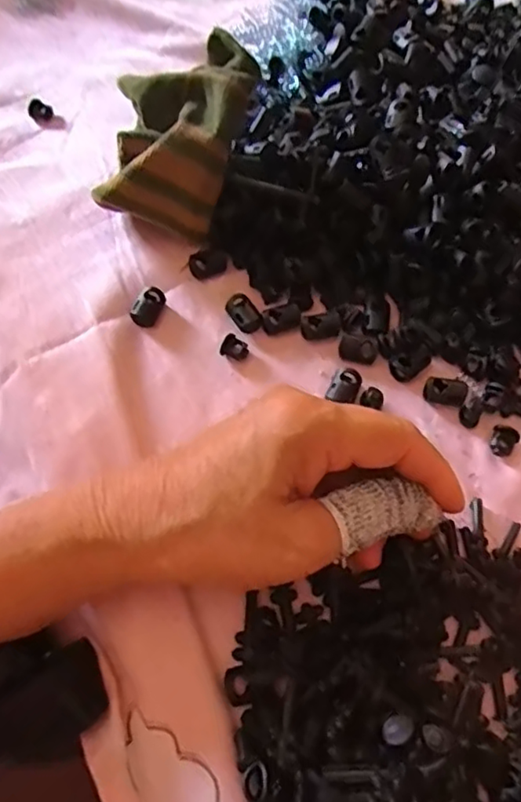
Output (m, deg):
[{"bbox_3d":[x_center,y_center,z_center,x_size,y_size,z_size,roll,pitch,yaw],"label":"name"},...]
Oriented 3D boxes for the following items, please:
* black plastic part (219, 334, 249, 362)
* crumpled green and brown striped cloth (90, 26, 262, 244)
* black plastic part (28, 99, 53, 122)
[{"bbox_3d":[-0.013,-0.027,0.313,0.014,0.008,0.011,24,66,10],"label":"black plastic part"},{"bbox_3d":[-0.046,-0.137,0.328,0.075,0.069,0.082,15,65,6],"label":"crumpled green and brown striped cloth"},{"bbox_3d":[-0.140,-0.185,0.386,0.015,0.006,0.013,-5,64,-3],"label":"black plastic part"}]

